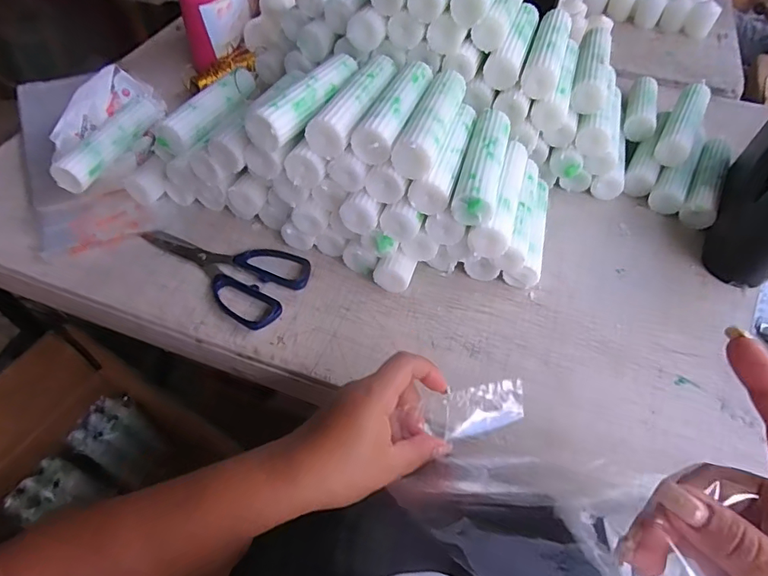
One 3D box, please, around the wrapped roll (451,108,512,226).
[{"bbox_3d":[0.087,-0.112,0.410,0.033,0.026,0.139,14,54,9],"label":"wrapped roll"}]

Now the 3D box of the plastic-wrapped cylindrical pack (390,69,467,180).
[{"bbox_3d":[0.042,-0.145,0.401,0.032,0.026,0.131,16,55,11],"label":"plastic-wrapped cylindrical pack"}]

